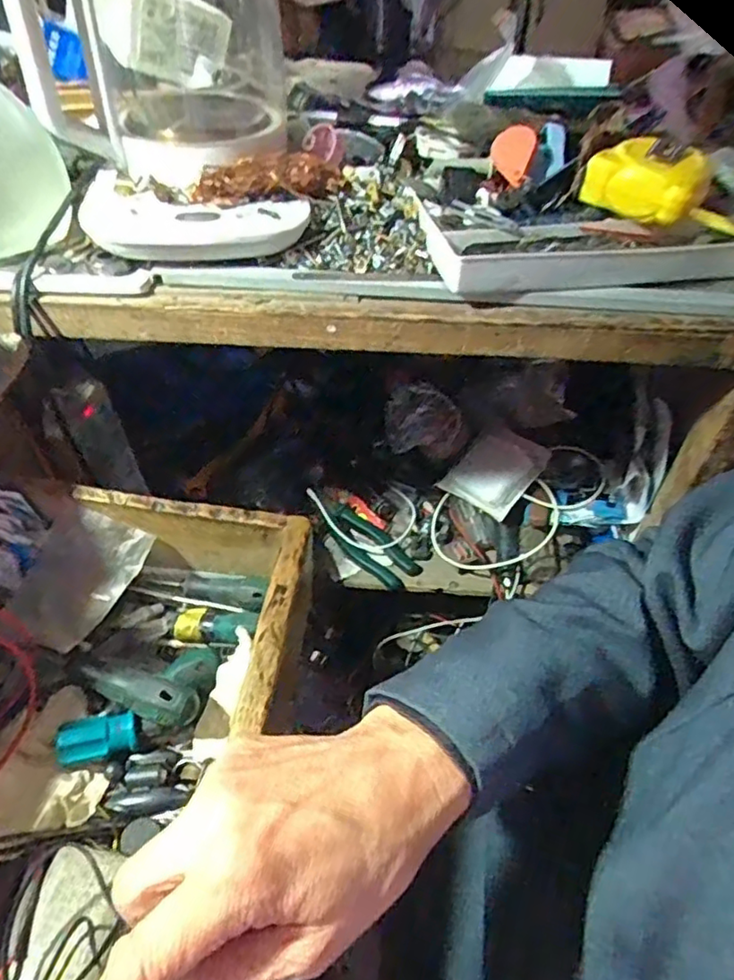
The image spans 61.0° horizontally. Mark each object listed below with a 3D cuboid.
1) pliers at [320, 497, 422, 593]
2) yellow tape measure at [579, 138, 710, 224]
[{"bbox_3d":[-0.002,0.066,0.787,0.151,0.035,0.057,30,54,22],"label":"pliers"},{"bbox_3d":[0.212,-0.236,0.471,0.081,0.039,0.057,22,51,17],"label":"yellow tape measure"}]

